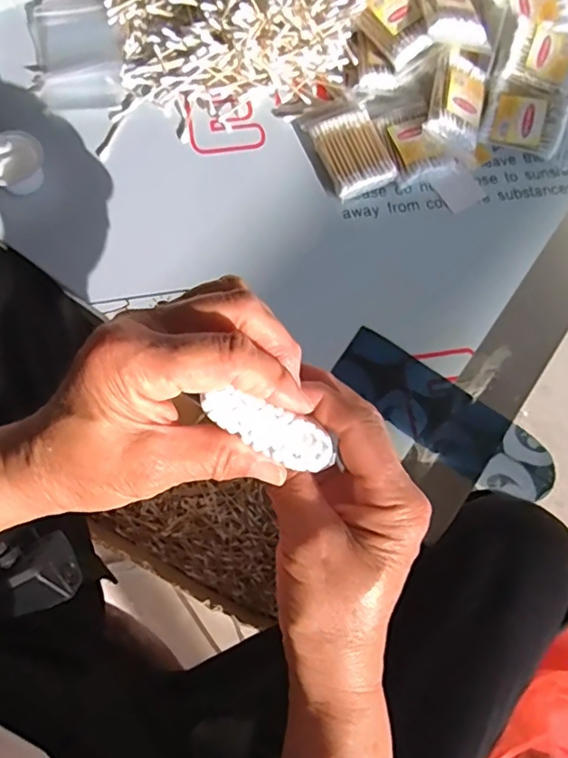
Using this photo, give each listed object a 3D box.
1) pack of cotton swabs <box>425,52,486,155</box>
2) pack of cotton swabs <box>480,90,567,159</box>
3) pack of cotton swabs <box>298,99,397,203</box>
[{"bbox_3d":[0.161,-0.254,0.512,0.054,0.016,0.083,16,83,-20],"label":"pack of cotton swabs"},{"bbox_3d":[0.228,-0.243,0.523,0.079,0.020,0.053,13,104,3],"label":"pack of cotton swabs"},{"bbox_3d":[0.060,-0.217,0.511,0.060,0.015,0.093,-21,73,-9],"label":"pack of cotton swabs"}]

